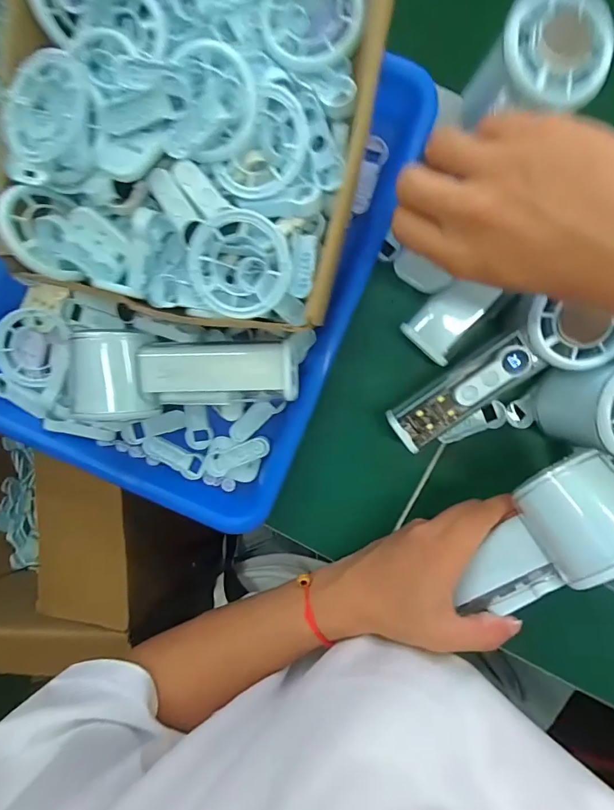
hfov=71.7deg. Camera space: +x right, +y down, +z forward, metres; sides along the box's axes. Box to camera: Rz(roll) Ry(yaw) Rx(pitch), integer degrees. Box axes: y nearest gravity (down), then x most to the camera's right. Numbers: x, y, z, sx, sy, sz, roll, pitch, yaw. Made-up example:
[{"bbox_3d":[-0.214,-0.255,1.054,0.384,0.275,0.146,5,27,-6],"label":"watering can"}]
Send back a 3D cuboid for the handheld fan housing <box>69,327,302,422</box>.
[{"bbox_3d":[-0.088,-0.021,0.293,0.129,0.040,0.060,-1,93,4],"label":"handheld fan housing"}]

